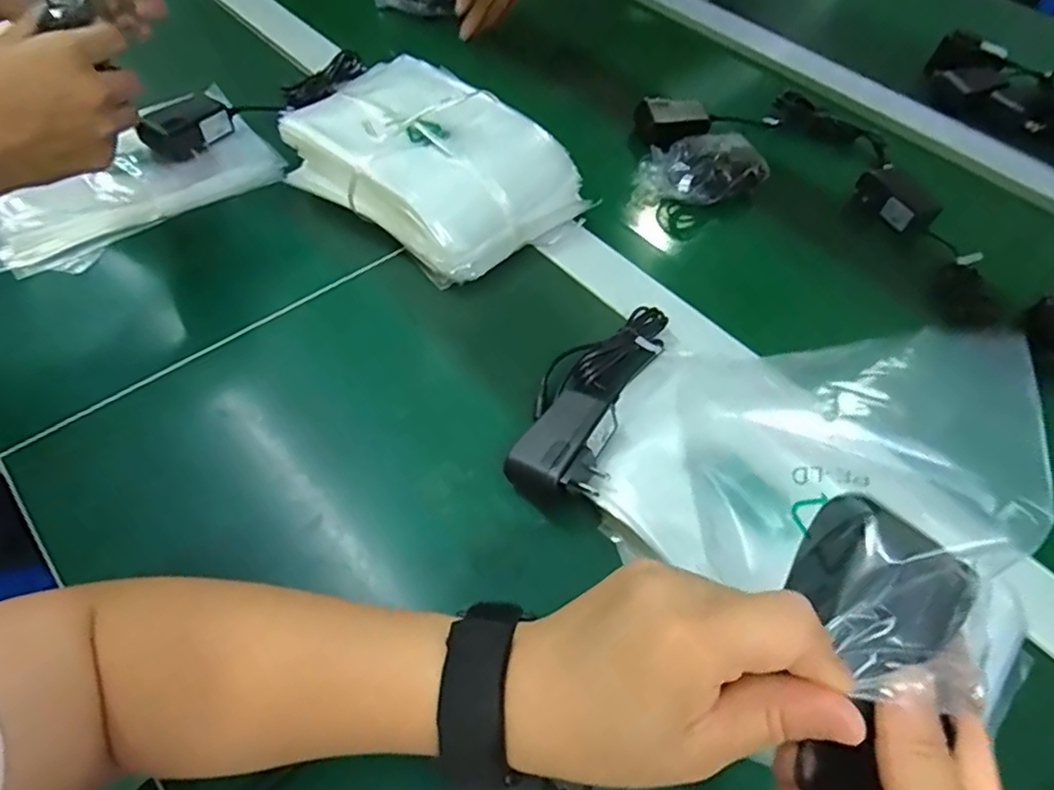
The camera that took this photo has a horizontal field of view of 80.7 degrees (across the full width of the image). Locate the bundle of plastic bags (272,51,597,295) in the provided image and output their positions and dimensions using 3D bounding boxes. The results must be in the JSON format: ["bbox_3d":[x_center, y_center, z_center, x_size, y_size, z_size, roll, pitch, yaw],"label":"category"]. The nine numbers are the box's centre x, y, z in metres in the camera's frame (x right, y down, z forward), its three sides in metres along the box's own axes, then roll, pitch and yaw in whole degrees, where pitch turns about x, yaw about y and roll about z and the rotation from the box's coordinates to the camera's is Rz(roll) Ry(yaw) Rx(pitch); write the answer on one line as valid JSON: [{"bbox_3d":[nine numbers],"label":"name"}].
[{"bbox_3d":[-0.083,-0.198,0.533,0.231,0.077,0.167,37,61,20],"label":"bundle of plastic bags"}]

